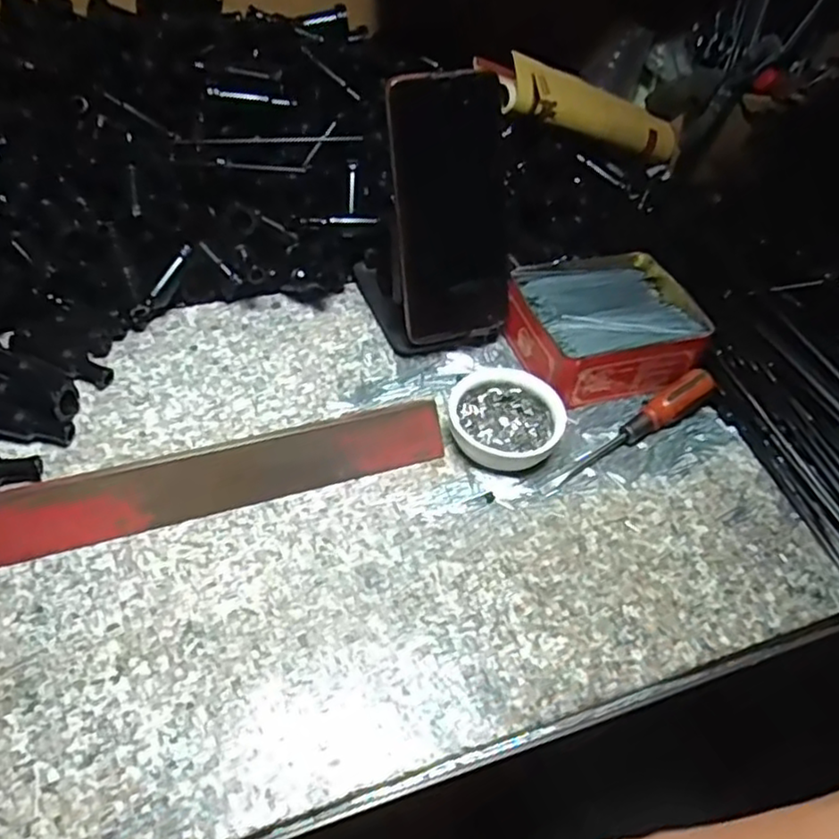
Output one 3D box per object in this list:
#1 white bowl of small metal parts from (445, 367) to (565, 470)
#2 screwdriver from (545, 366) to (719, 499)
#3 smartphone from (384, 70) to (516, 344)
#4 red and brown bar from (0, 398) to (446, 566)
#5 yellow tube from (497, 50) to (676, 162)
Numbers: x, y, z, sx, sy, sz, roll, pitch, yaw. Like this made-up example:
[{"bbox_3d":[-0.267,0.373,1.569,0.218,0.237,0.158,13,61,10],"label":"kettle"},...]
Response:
[{"bbox_3d":[0.054,0.001,0.448,0.071,0.025,0.070,3,48,-4],"label":"white bowl of small metal parts"},{"bbox_3d":[0.141,0.005,0.454,0.148,0.027,0.019,-29,57,-28],"label":"screwdriver"},{"bbox_3d":[0.023,-0.135,0.460,0.079,0.162,0.009,-16,28,-20],"label":"smartphone"},{"bbox_3d":[-0.109,0.031,0.402,0.256,0.024,0.033,-12,51,-17],"label":"red and brown bar"},{"bbox_3d":[0.163,-0.284,0.653,0.213,0.042,0.045,1,44,-34],"label":"yellow tube"}]

